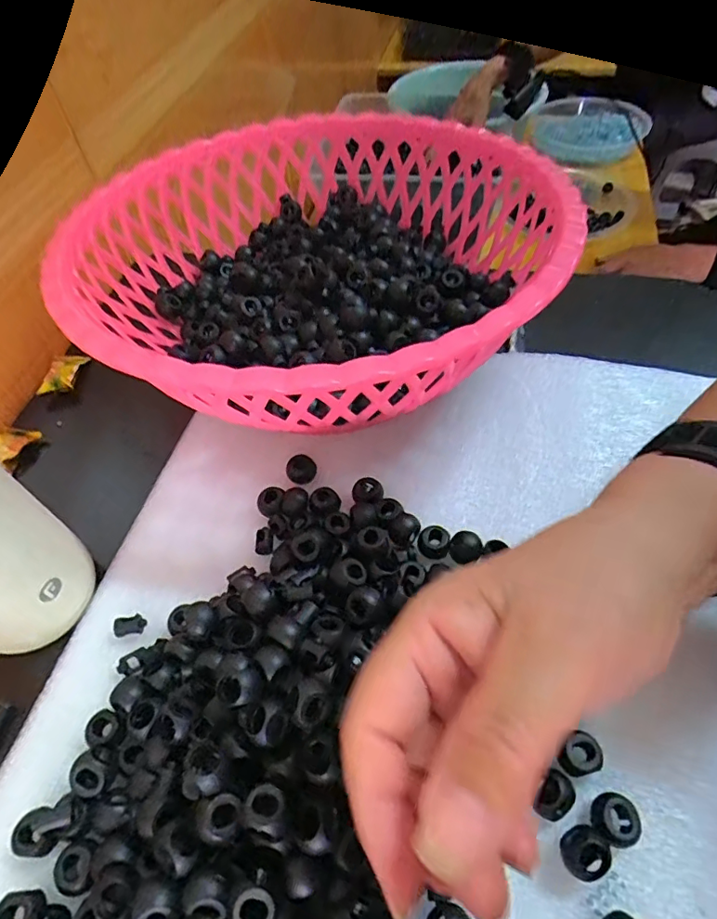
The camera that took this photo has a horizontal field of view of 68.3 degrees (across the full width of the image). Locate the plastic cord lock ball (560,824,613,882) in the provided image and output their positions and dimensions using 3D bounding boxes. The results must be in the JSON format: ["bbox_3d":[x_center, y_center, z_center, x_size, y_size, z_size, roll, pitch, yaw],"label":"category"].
[{"bbox_3d":[0.085,0.149,0.200,0.018,0.008,0.016,-15,55,-7],"label":"plastic cord lock ball"}]

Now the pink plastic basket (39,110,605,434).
[{"bbox_3d":[-0.020,-0.131,0.349,0.290,0.104,0.301,21,58,18],"label":"pink plastic basket"}]

